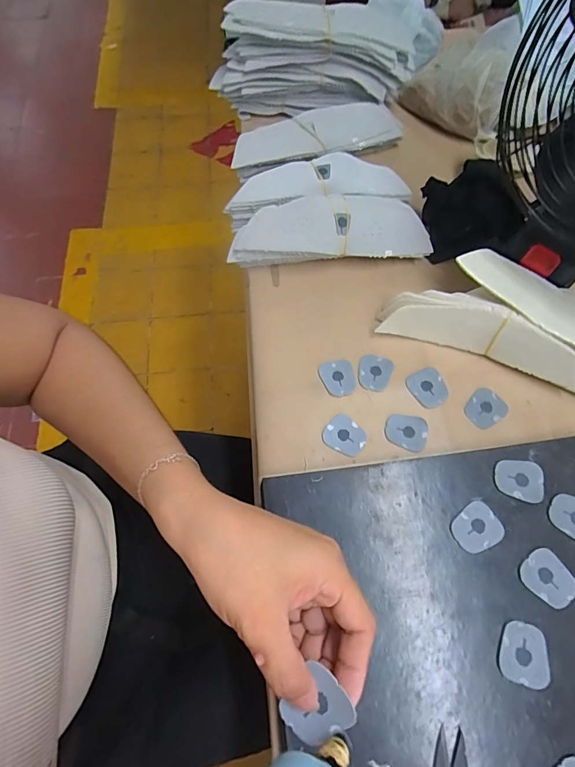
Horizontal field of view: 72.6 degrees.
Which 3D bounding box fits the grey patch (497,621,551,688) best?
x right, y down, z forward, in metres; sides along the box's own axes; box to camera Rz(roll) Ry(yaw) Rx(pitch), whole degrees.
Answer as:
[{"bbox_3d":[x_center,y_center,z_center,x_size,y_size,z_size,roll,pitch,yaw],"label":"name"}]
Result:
[{"bbox_3d":[0.172,0.196,0.283,0.032,0.004,0.038,13,71,5],"label":"grey patch"}]

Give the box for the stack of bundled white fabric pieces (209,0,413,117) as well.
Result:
[{"bbox_3d":[0.028,-0.411,0.493,0.237,0.097,0.080,-3,70,0],"label":"stack of bundled white fabric pieces"}]

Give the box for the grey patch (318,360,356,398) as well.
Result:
[{"bbox_3d":[0.051,-0.005,0.392,0.033,0.004,0.038,-13,71,-4],"label":"grey patch"}]

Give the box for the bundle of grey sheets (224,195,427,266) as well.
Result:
[{"bbox_3d":[0.045,-0.168,0.431,0.210,0.041,0.065,-4,70,-1],"label":"bundle of grey sheets"}]

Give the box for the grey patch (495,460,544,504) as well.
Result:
[{"bbox_3d":[0.196,0.081,0.330,0.038,0.004,0.033,12,71,5],"label":"grey patch"}]

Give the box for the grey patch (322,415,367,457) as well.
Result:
[{"bbox_3d":[0.055,0.050,0.371,0.039,0.004,0.033,34,74,12],"label":"grey patch"}]

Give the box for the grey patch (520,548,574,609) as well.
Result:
[{"bbox_3d":[0.202,0.151,0.302,0.034,0.004,0.038,-38,74,-12],"label":"grey patch"}]

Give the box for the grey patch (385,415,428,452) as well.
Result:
[{"bbox_3d":[0.113,0.045,0.372,0.039,0.004,0.033,11,71,5],"label":"grey patch"}]

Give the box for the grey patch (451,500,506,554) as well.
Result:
[{"bbox_3d":[0.154,0.117,0.317,0.038,0.004,0.033,-31,73,-10],"label":"grey patch"}]

